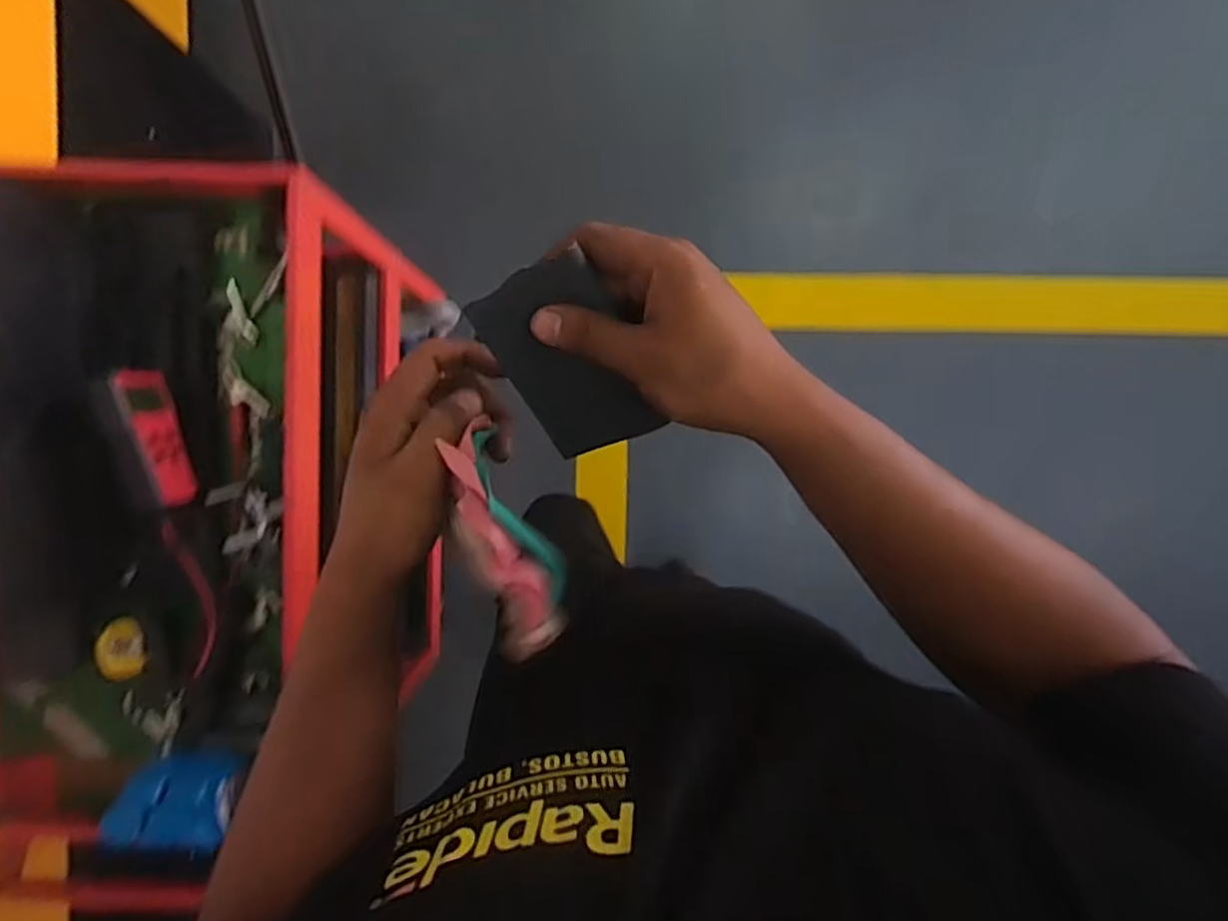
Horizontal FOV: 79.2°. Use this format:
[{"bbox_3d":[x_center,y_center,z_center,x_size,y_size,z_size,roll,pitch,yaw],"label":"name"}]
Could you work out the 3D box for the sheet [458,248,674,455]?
[{"bbox_3d":[-0.022,-0.050,0.387,0.064,0.008,0.110,-23,128,10],"label":"sheet"}]

